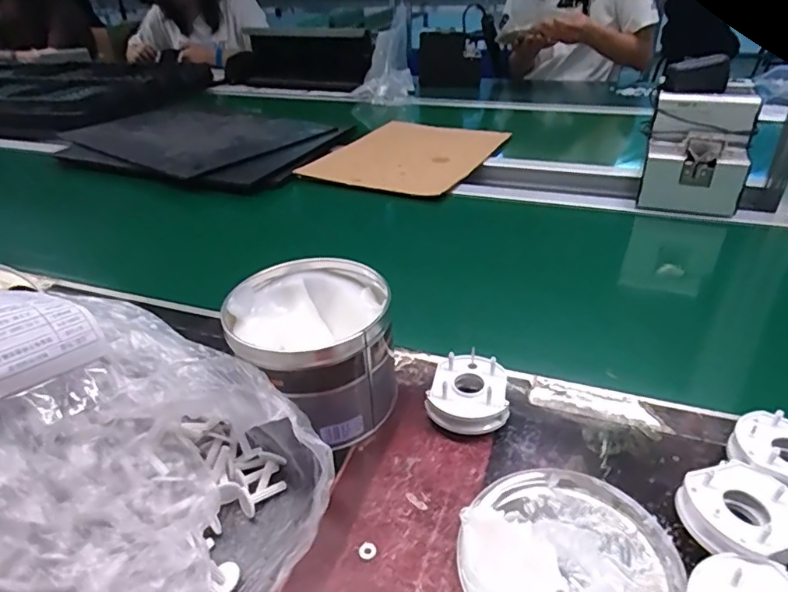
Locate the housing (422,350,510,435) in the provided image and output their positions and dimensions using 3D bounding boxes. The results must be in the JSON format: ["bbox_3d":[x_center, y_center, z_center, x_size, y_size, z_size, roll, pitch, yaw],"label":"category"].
[{"bbox_3d":[0.061,0.080,0.430,0.062,0.036,0.066,6,34,14],"label":"housing"}]

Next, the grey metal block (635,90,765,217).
[{"bbox_3d":[0.417,-0.188,0.736,0.124,0.157,0.079,12,36,21],"label":"grey metal block"}]

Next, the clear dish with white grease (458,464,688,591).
[{"bbox_3d":[0.104,0.157,0.320,0.125,0.025,0.127,-2,33,1],"label":"clear dish with white grease"}]

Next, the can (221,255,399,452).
[{"bbox_3d":[-0.061,0.044,0.436,0.120,0.100,0.124,-2,33,1],"label":"can"}]

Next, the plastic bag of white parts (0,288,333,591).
[{"bbox_3d":[-0.205,0.094,0.333,0.306,0.140,0.188,12,36,21],"label":"plastic bag of white parts"}]

